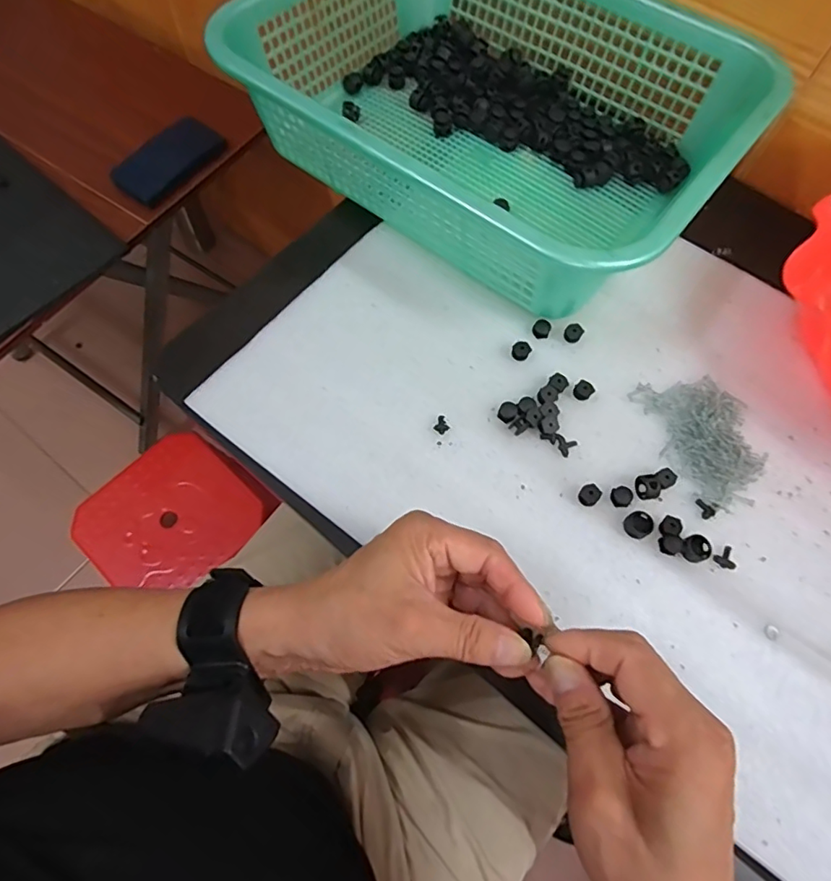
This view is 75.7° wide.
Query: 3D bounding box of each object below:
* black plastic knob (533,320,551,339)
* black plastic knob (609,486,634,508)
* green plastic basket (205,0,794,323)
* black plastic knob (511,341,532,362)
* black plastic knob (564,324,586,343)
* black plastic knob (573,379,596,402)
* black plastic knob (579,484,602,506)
[{"bbox_3d":[0.098,-0.086,0.415,0.013,0.006,0.014,21,69,6],"label":"black plastic knob"},{"bbox_3d":[0.141,0.039,0.364,0.013,0.007,0.014,1,69,-2],"label":"black plastic knob"},{"bbox_3d":[0.062,-0.285,0.442,0.387,0.097,0.287,35,72,12],"label":"green plastic basket"},{"bbox_3d":[0.080,-0.068,0.406,0.013,0.008,0.013,27,70,8],"label":"black plastic knob"},{"bbox_3d":[0.123,-0.083,0.413,0.014,0.008,0.012,-35,74,-14],"label":"black plastic knob"},{"bbox_3d":[0.124,-0.037,0.393,0.014,0.006,0.012,-35,74,-14],"label":"black plastic knob"},{"bbox_3d":[0.118,0.037,0.364,0.013,0.010,0.013,0,68,-1],"label":"black plastic knob"}]

